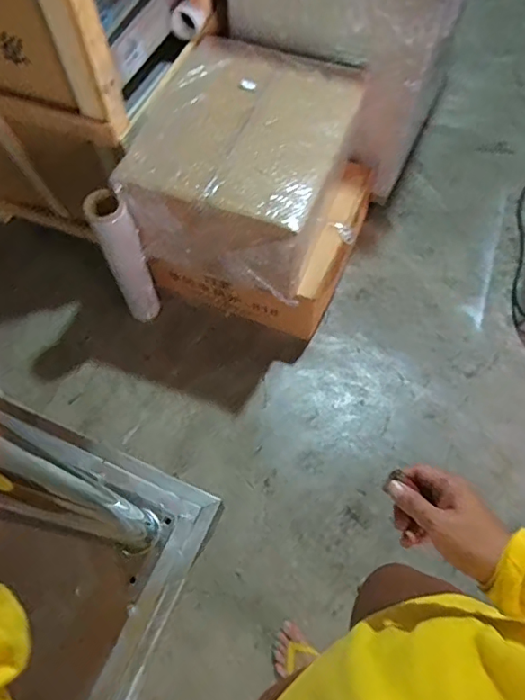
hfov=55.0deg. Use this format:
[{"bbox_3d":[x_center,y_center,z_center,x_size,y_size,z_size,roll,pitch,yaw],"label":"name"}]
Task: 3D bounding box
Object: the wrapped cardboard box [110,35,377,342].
[{"bbox_3d":[-0.029,-0.449,1.483,0.626,0.505,0.638,17,65,9],"label":"wrapped cardboard box"}]

